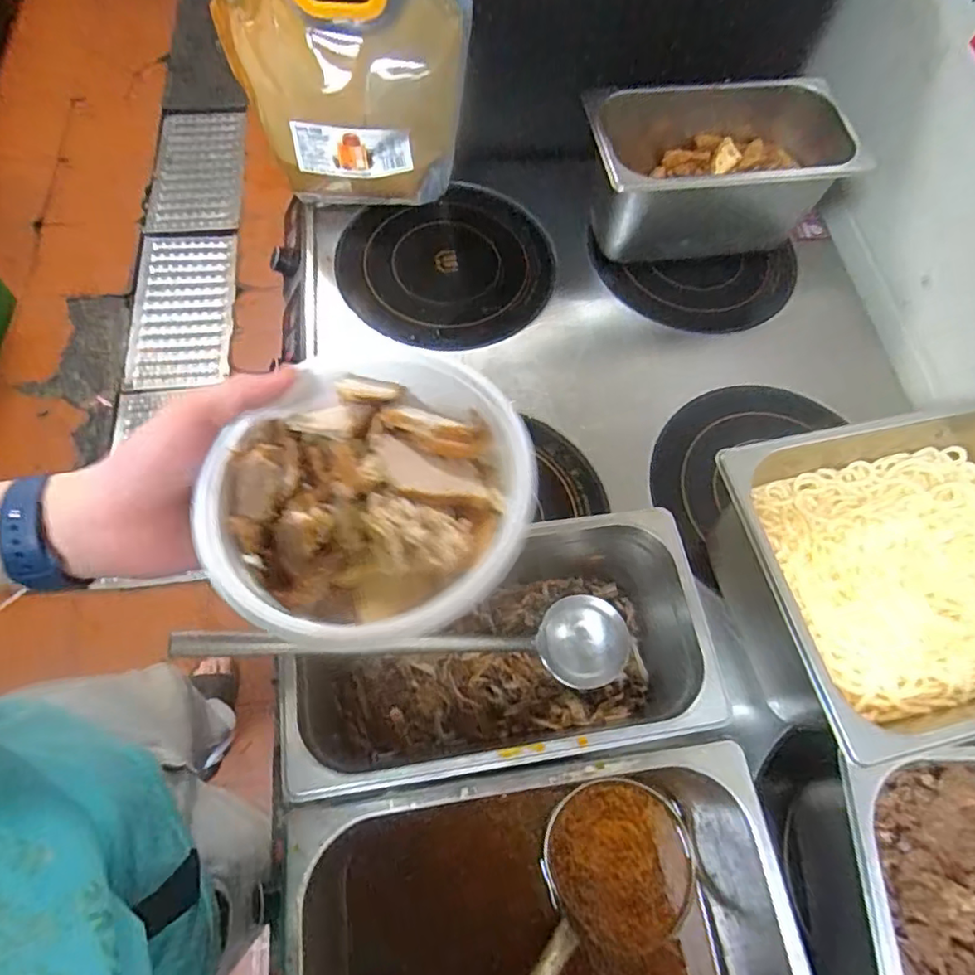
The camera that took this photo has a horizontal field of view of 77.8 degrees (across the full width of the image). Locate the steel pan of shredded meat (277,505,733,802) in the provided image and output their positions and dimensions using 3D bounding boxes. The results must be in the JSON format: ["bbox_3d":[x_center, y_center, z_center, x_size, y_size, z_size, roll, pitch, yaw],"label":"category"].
[{"bbox_3d":[0.015,0.135,0.496,0.337,0.126,0.169,-9,66,-8],"label":"steel pan of shredded meat"}]

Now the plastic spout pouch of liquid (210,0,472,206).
[{"bbox_3d":[-0.163,-0.463,0.712,0.275,0.250,0.081,0,65,-4],"label":"plastic spout pouch of liquid"}]

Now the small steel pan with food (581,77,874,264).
[{"bbox_3d":[0.286,-0.393,0.767,0.334,0.136,0.176,-4,65,-6],"label":"small steel pan with food"}]

